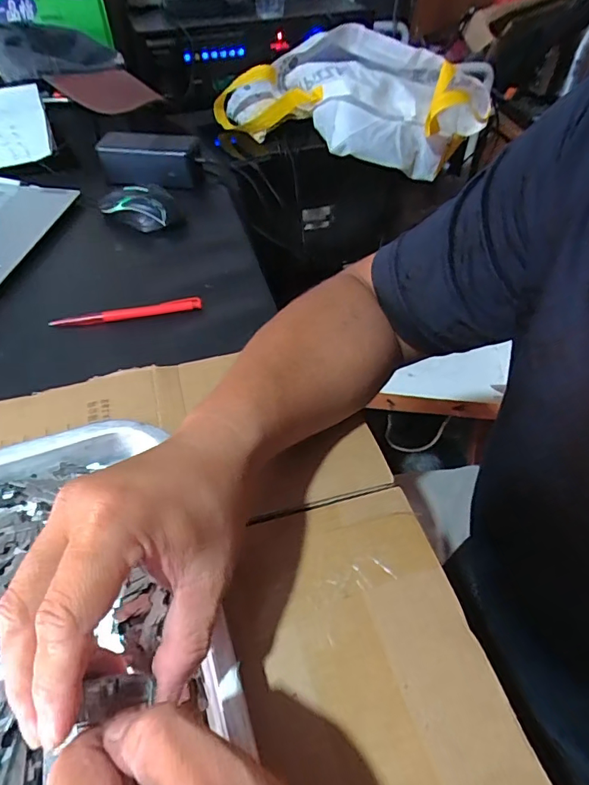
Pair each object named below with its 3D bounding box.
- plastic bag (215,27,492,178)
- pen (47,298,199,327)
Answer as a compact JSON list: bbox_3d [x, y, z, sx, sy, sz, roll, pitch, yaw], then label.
[{"bbox_3d":[0.077,-0.480,0.777,0.430,0.149,0.196,13,52,11],"label":"plastic bag"},{"bbox_3d":[-0.162,-0.079,0.459,0.139,0.006,0.011,-10,51,-8],"label":"pen"}]

